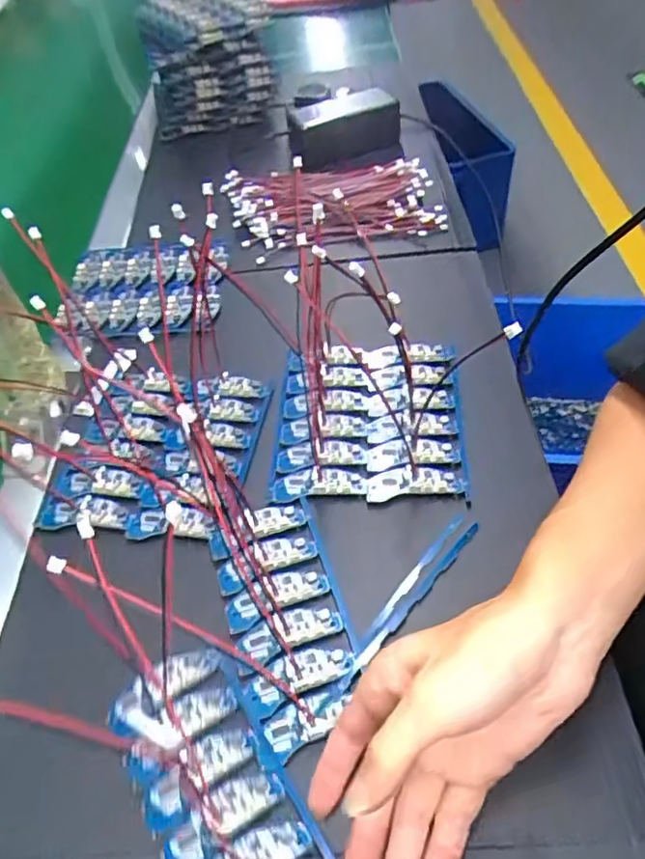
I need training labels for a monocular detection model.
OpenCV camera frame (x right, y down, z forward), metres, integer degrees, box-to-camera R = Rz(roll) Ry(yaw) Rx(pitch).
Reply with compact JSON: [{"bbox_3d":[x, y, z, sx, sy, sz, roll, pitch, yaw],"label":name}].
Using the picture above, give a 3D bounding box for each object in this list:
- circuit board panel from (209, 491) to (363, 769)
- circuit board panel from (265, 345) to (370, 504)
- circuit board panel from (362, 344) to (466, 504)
[{"bbox_3d":[-0.022,0.107,0.383,0.070,0.009,0.149,-17,50,-8],"label":"circuit board panel"},{"bbox_3d":[-0.001,-0.010,0.486,0.069,0.011,0.145,-2,50,7],"label":"circuit board panel"},{"bbox_3d":[0.068,-0.014,0.478,0.068,0.008,0.144,-2,50,5],"label":"circuit board panel"}]

